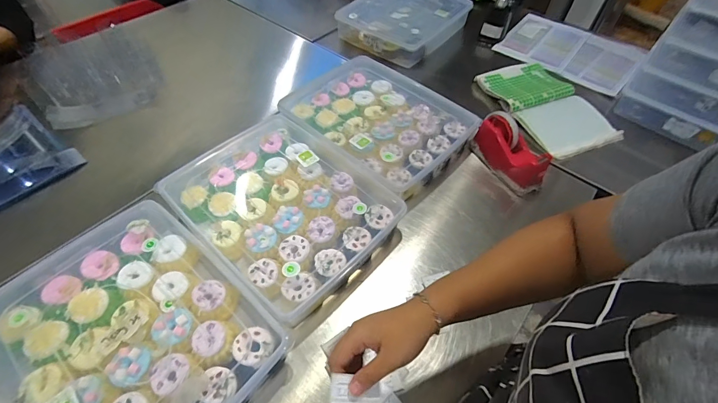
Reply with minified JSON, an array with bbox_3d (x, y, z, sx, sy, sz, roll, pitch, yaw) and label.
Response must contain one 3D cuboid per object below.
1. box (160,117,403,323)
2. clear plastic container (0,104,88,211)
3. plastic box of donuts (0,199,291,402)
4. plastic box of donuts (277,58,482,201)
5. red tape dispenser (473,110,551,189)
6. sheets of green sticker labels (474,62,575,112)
[{"bbox_3d":[-0.141,0.010,0.638,0.369,0.073,0.290,35,59,23],"label":"box"},{"bbox_3d":[-0.742,-0.064,0.711,0.183,0.094,0.248,30,57,20],"label":"clear plastic container"},{"bbox_3d":[-0.323,0.185,0.493,0.387,0.064,0.293,33,58,22],"label":"plastic box of donuts"},{"bbox_3d":[0.035,-0.180,0.788,0.383,0.085,0.307,36,59,24],"label":"plastic box of donuts"},{"bbox_3d":[0.313,-0.100,0.715,0.051,0.110,0.162,-26,57,-20],"label":"red tape dispenser"},{"bbox_3d":[0.447,-0.314,0.919,0.228,0.020,0.157,-18,54,-19],"label":"sheets of green sticker labels"}]

